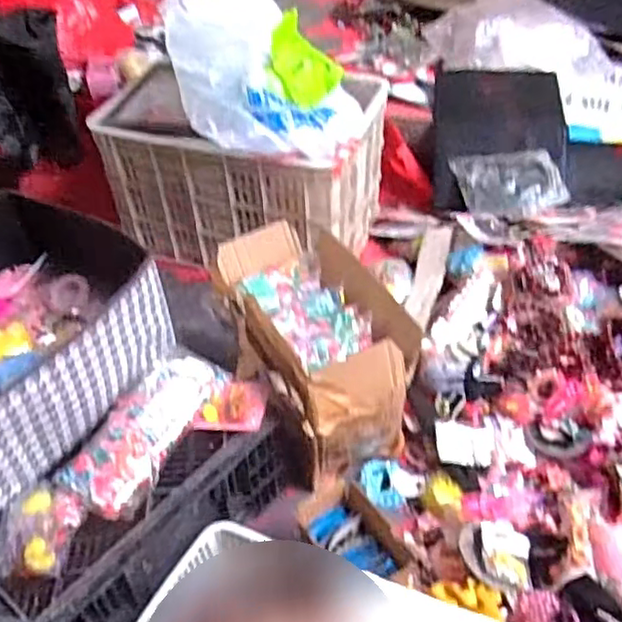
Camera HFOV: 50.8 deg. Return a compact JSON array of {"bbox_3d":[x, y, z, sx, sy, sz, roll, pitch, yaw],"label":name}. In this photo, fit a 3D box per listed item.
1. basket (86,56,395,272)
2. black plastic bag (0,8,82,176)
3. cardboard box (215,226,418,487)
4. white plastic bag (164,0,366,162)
[{"bbox_3d":[-0.137,-0.276,1.324,0.503,0.302,0.358,10,46,12],"label":"basket"},{"bbox_3d":[-0.649,-0.449,1.441,0.080,0.335,0.290,31,54,29],"label":"black plastic bag"},{"bbox_3d":[-0.001,0.050,1.002,0.212,0.217,0.348,-21,48,-15],"label":"cardboard box"},{"bbox_3d":[-0.090,-0.453,1.169,0.314,0.197,0.419,-12,45,-10],"label":"white plastic bag"}]

